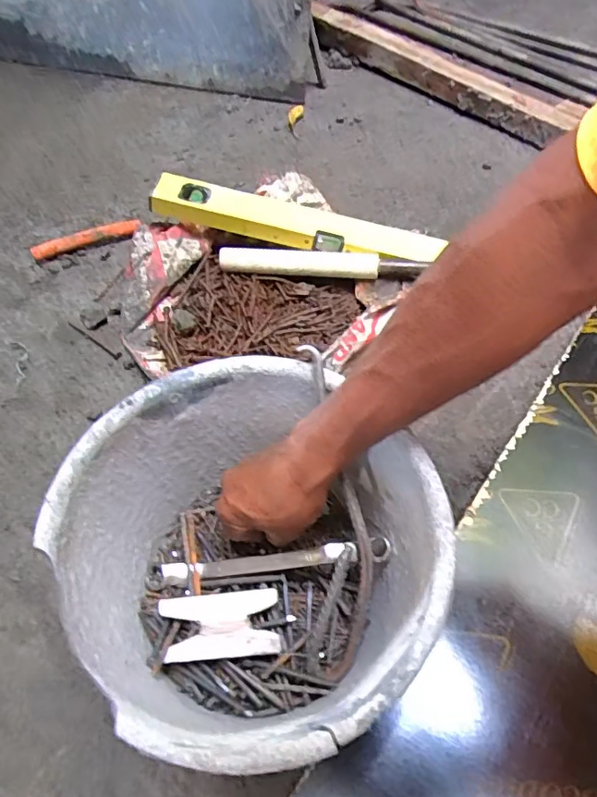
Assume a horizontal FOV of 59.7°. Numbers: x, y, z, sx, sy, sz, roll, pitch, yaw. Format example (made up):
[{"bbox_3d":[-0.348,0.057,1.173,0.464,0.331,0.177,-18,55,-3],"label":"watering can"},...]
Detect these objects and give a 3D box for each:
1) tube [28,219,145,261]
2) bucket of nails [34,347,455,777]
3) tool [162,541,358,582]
[{"bbox_3d":[-0.316,-0.239,0.780,0.158,0.026,0.023,-21,59,-14],"label":"tube"},{"bbox_3d":[-0.035,0.128,0.420,0.248,0.174,0.259,1,57,-1],"label":"bucket of nails"},{"bbox_3d":[-0.039,0.149,0.471,0.187,0.017,0.017,-13,54,19],"label":"tool"}]

